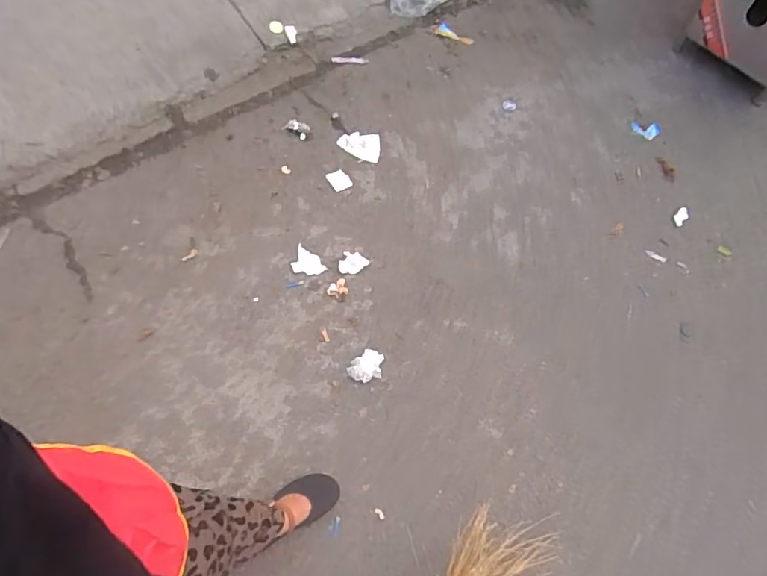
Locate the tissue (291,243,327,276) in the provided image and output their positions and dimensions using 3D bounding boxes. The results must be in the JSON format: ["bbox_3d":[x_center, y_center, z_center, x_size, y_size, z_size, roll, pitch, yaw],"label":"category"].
[{"bbox_3d":[-0.219,-0.075,1.457,0.084,0.013,0.125,-18,51,-22],"label":"tissue"}]

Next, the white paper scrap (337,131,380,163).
[{"bbox_3d":[-0.078,-0.446,1.653,0.133,0.012,0.108,3,62,-1],"label":"white paper scrap"}]

